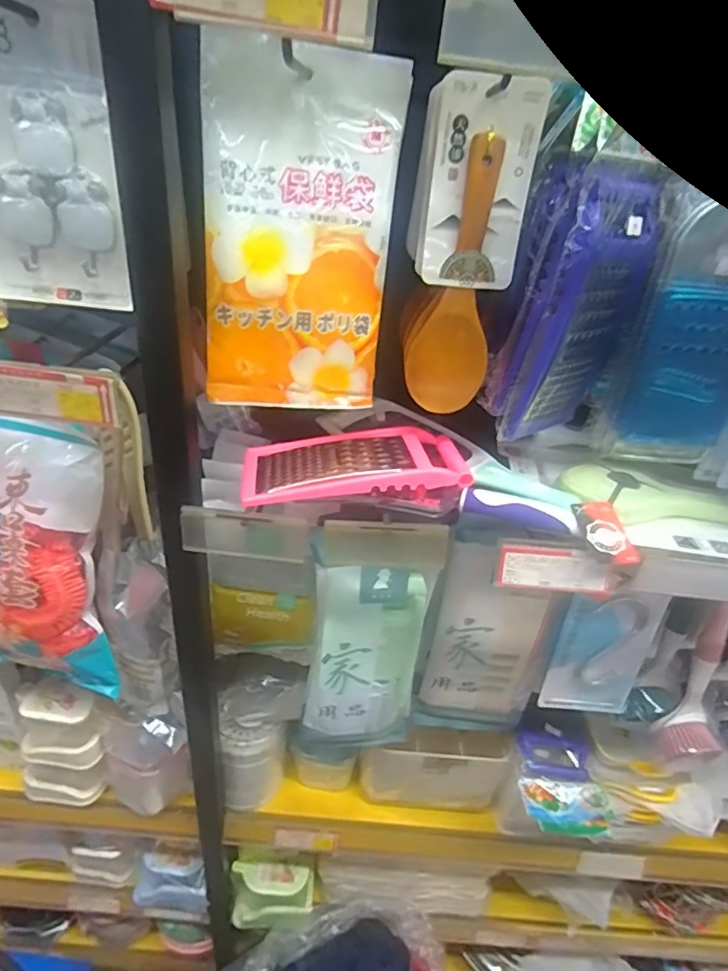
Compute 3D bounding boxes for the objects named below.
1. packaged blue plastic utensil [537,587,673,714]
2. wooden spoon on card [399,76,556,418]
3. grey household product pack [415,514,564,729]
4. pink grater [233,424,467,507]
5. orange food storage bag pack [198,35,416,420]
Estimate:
[{"bbox_3d":[0.264,0.186,0.596,0.102,0.170,0.020,5,32,-2],"label":"packaged blue plastic utensil"},{"bbox_3d":[0.079,-0.180,0.442,0.085,0.241,0.016,6,30,0],"label":"wooden spoon on card"},{"bbox_3d":[0.147,0.186,0.639,0.141,0.324,0.036,8,32,3],"label":"grey household product pack"},{"bbox_3d":[-0.008,-0.023,0.510,0.203,0.035,0.108,2,32,-6],"label":"pink grater"},{"bbox_3d":[-0.051,-0.192,0.441,0.142,0.260,0.019,0,24,-13],"label":"orange food storage bag pack"}]

